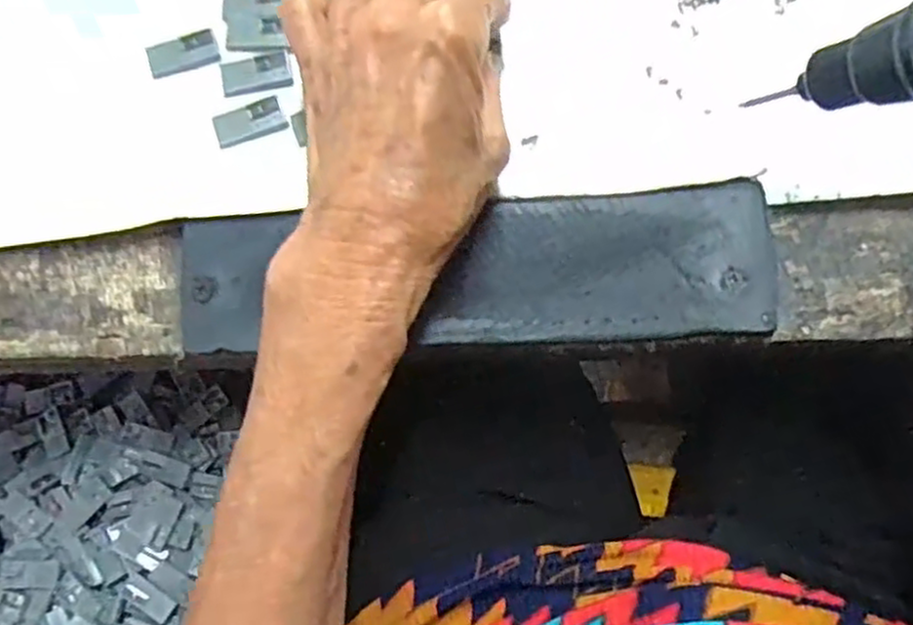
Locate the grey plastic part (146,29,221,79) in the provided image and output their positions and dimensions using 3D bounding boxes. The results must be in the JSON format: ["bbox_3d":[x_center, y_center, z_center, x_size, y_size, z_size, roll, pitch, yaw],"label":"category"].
[{"bbox_3d":[-0.109,-0.104,0.292,0.027,0.004,0.013,-17,79,-3],"label":"grey plastic part"}]

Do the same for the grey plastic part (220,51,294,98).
[{"bbox_3d":[-0.079,-0.095,0.290,0.027,0.004,0.016,-11,79,-2],"label":"grey plastic part"}]

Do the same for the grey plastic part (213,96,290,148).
[{"bbox_3d":[-0.081,-0.074,0.285,0.027,0.004,0.014,-21,79,-4],"label":"grey plastic part"}]

